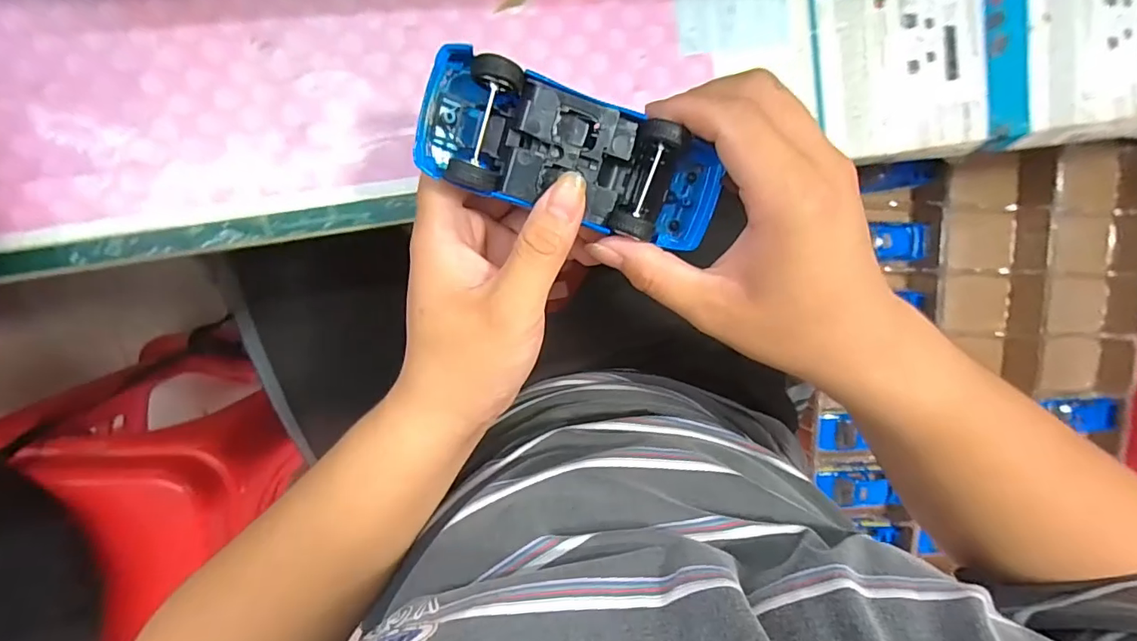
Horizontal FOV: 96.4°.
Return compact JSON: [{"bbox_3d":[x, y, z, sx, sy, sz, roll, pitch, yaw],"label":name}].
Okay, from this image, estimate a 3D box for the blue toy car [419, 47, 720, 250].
[{"bbox_3d":[0.006,-0.069,0.222,0.135,0.037,0.051,14,91,-18],"label":"blue toy car"}]

